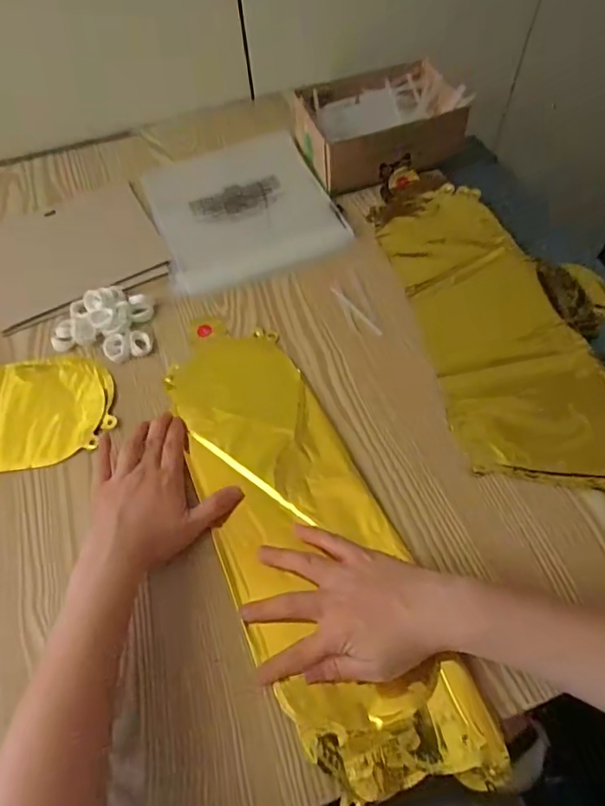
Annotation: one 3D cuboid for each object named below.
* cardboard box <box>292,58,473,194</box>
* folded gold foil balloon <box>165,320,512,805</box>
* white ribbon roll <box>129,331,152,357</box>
[{"bbox_3d":[0.092,-0.349,0.624,0.193,0.061,0.145,-15,61,-5],"label":"cardboard box"},{"bbox_3d":[-0.008,0.092,0.421,0.133,0.012,0.423,-23,61,-10],"label":"folded gold foil balloon"},{"bbox_3d":[-0.165,-0.061,0.507,0.019,0.010,0.029,-16,61,-6],"label":"white ribbon roll"}]

